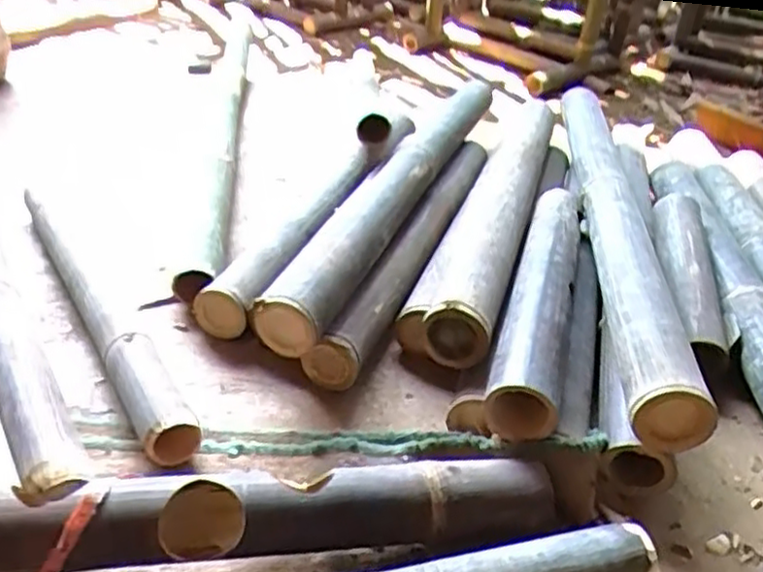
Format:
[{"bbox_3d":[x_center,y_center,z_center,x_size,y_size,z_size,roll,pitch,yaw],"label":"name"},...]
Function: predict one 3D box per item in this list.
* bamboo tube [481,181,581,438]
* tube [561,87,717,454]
[{"bbox_3d":[0.210,0.005,0.912,0.076,0.072,0.484,13,35,12],"label":"bamboo tube"},{"bbox_3d":[0.341,-0.104,1.051,0.083,0.076,0.865,7,35,4],"label":"tube"}]

